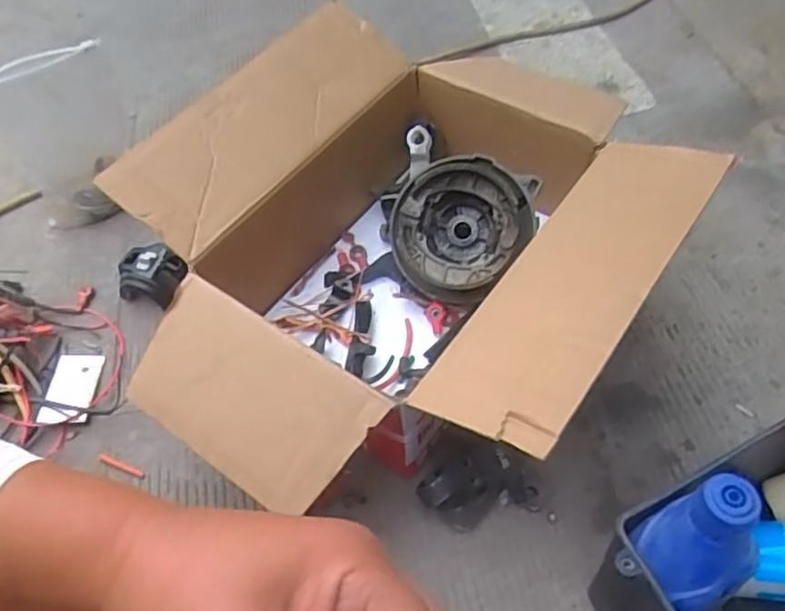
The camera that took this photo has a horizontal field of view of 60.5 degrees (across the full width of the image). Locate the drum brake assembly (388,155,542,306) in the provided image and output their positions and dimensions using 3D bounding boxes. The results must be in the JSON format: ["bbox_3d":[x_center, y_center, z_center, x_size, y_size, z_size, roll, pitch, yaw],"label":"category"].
[{"bbox_3d":[0.063,-0.067,0.599,0.127,0.053,0.129,15,95,10],"label":"drum brake assembly"}]

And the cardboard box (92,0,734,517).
[{"bbox_3d":[0.008,-0.043,0.573,0.392,0.173,0.447,28,59,24],"label":"cardboard box"}]

